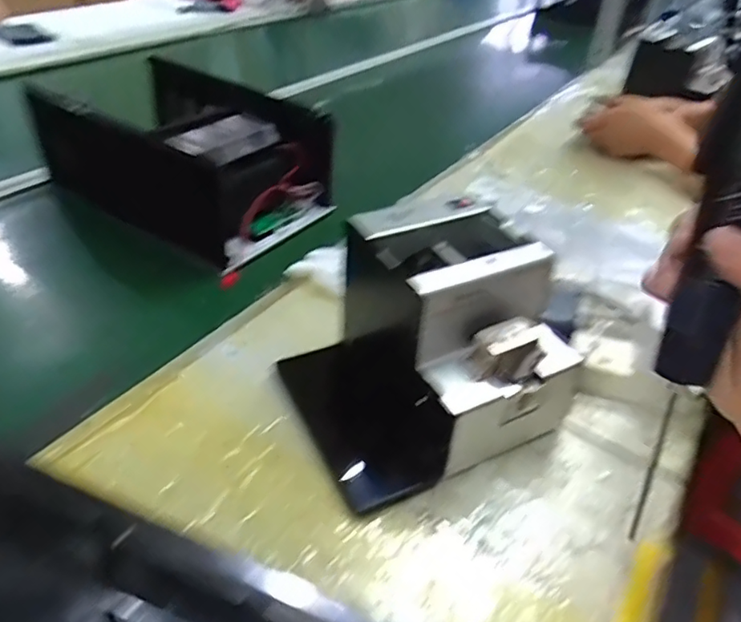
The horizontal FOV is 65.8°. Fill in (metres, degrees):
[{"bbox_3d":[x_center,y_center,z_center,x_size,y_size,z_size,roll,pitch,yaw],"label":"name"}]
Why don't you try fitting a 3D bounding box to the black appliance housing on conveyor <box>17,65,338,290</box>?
[{"bbox_3d":[-0.230,-0.203,0.728,0.313,0.129,0.224,26,42,23],"label":"black appliance housing on conveyor"}]

